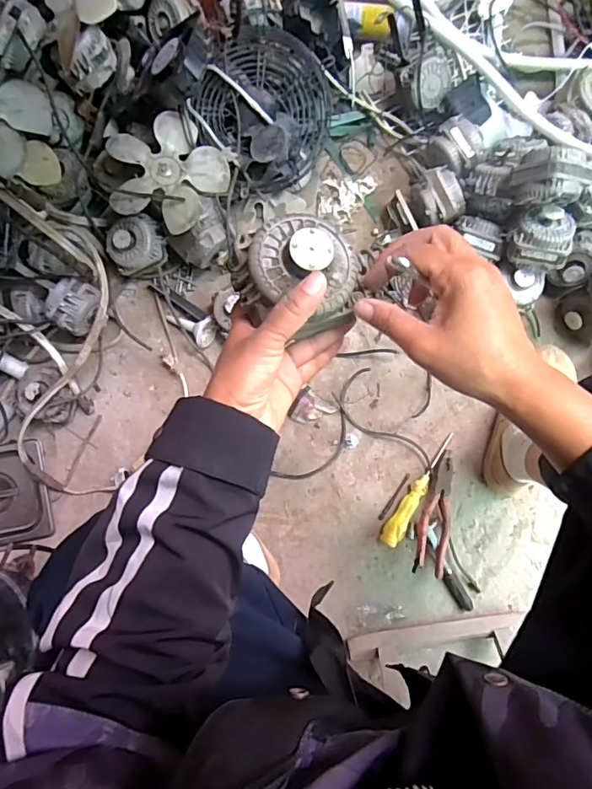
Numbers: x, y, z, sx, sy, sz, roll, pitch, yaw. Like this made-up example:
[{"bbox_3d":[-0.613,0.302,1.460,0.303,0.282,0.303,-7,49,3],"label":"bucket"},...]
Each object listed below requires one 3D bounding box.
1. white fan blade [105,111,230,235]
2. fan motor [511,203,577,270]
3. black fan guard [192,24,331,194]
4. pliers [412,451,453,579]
[{"bbox_3d":[-0.208,-0.345,0.766,0.173,0.047,0.173,0,82,2],"label":"white fan blade"},{"bbox_3d":[0.367,-0.232,0.740,0.083,0.064,0.082,14,83,4],"label":"fan motor"},{"bbox_3d":[-0.041,-0.464,0.783,0.213,0.093,0.223,41,85,-7],"label":"black fan guard"},{"bbox_3d":[0.226,0.188,0.780,0.055,0.038,0.189,11,83,4],"label":"pliers"}]

